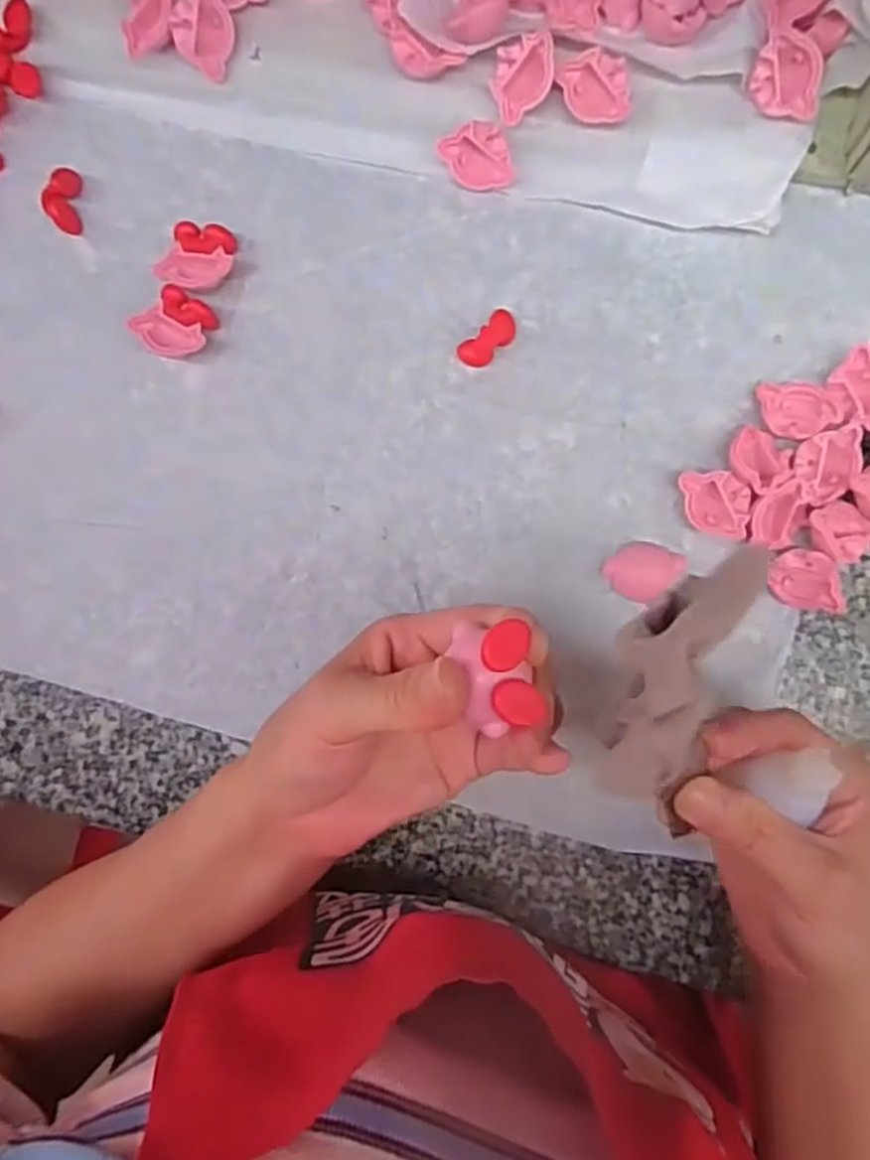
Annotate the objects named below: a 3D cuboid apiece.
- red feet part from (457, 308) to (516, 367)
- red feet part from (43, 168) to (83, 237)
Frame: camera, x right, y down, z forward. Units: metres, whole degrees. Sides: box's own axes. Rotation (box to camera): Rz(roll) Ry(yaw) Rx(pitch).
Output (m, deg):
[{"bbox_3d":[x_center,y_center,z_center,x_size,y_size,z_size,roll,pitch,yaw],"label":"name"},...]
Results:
[{"bbox_3d":[0.026,-0.118,0.368,0.032,0.008,0.016,-43,87,4],"label":"red feet part"},{"bbox_3d":[-0.191,-0.196,0.387,0.014,0.012,0.032,3,90,5],"label":"red feet part"}]

